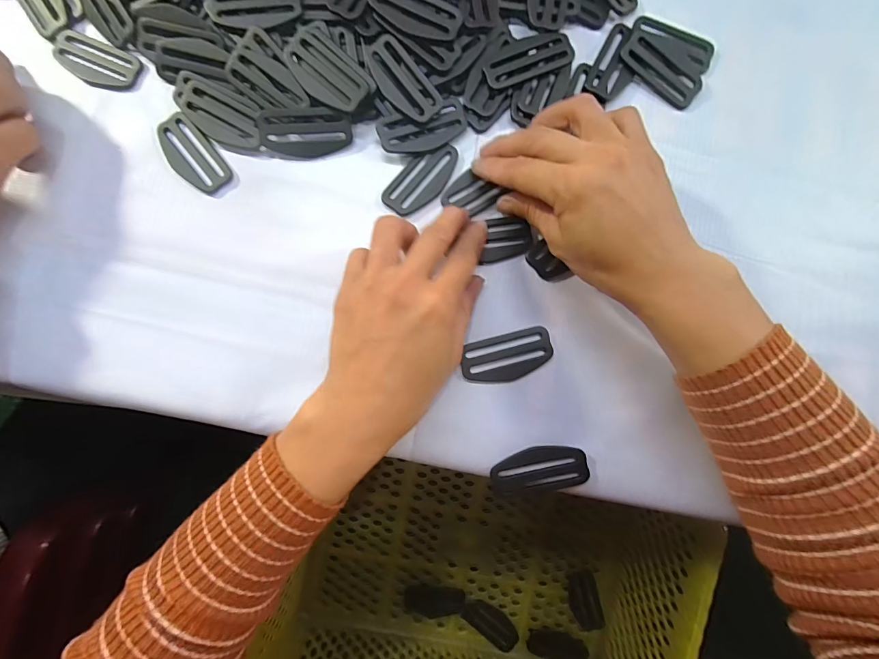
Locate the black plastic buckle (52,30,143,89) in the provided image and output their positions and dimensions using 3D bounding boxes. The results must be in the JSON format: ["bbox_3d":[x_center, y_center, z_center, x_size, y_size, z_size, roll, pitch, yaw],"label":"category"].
[{"bbox_3d":[-0.236,-0.183,0.269,0.065,0.005,0.030,26,85,1],"label":"black plastic buckle"}]

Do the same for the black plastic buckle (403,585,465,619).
[{"bbox_3d":[-0.006,0.276,0.398,0.060,0.007,0.032,6,85,-1],"label":"black plastic buckle"}]

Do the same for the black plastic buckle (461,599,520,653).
[{"bbox_3d":[0.053,0.299,0.397,0.061,0.004,0.027,39,85,2],"label":"black plastic buckle"}]

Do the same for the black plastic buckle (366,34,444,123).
[{"bbox_3d":[-0.025,-0.162,0.255,0.027,0.004,0.060,-40,91,1],"label":"black plastic buckle"}]

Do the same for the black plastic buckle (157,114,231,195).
[{"bbox_3d":[-0.165,-0.117,0.262,0.029,0.004,0.060,-41,87,-4],"label":"black plastic buckle"}]

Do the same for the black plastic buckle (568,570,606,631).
[{"bbox_3d":[0.146,0.271,0.393,0.030,0.011,0.058,-16,85,-3],"label":"black plastic buckle"}]

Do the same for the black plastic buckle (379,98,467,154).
[{"bbox_3d":[-0.010,-0.133,0.261,0.058,0.005,0.027,-19,98,-6],"label":"black plastic buckle"}]

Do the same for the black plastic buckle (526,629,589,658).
[{"bbox_3d":[0.119,0.322,0.396,0.060,0.005,0.029,15,85,0],"label":"black plastic buckle"}]

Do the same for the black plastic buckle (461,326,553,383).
[{"bbox_3d":[0.043,0.018,0.252,0.058,0.004,0.029,-15,85,-3],"label":"black plastic buckle"}]

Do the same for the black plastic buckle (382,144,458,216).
[{"bbox_3d":[-0.011,-0.101,0.261,0.029,0.004,0.058,38,85,2],"label":"black plastic buckle"}]

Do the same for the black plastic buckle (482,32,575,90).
[{"bbox_3d":[0.058,-0.182,0.263,0.059,0.010,0.029,-19,85,-3],"label":"black plastic buckle"}]

